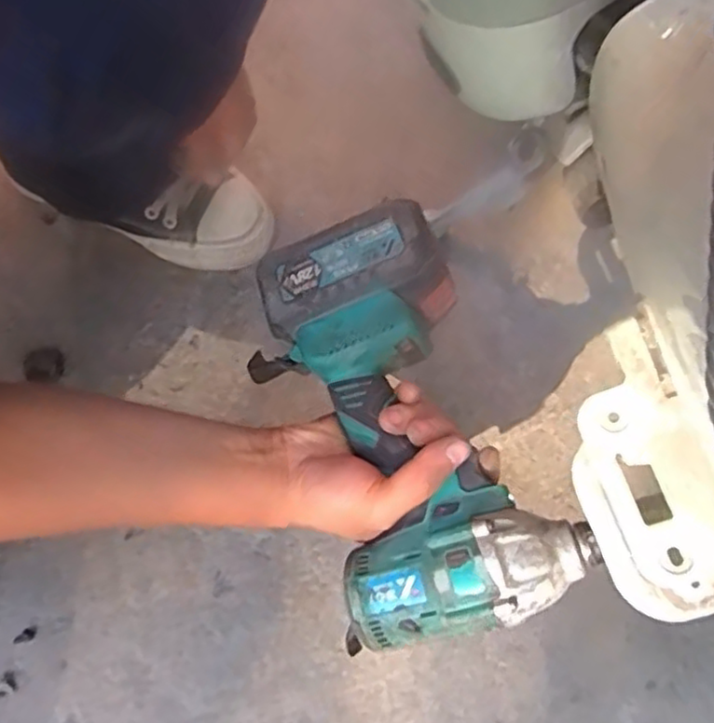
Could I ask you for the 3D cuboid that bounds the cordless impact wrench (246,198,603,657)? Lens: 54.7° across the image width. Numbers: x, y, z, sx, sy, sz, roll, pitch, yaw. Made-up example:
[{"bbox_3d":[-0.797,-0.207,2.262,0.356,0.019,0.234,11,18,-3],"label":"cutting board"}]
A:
[{"bbox_3d":[0.023,0.036,0.413,0.129,0.089,0.246,-20,68,-5],"label":"cordless impact wrench"}]

